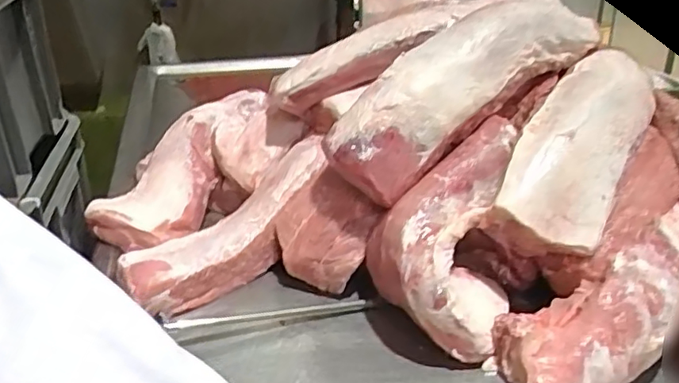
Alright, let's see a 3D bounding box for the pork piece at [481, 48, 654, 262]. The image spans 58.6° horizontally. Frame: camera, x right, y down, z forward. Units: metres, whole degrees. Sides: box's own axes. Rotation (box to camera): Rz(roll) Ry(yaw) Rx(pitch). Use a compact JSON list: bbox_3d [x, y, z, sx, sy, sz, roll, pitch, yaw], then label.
[{"bbox_3d":[0.328,-0.069,0.813,0.128,0.098,0.388,18,56,32],"label":"pork piece"}]

